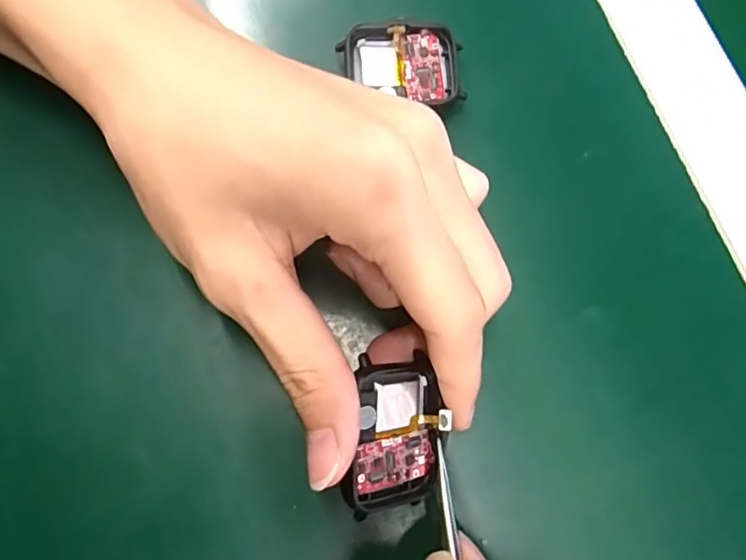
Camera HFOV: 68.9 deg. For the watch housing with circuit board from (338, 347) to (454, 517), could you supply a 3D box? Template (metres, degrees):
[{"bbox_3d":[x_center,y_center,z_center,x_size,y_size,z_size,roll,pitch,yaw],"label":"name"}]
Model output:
[{"bbox_3d":[0.008,0.049,0.169,0.034,0.008,0.047,5,88,-37],"label":"watch housing with circuit board"}]

